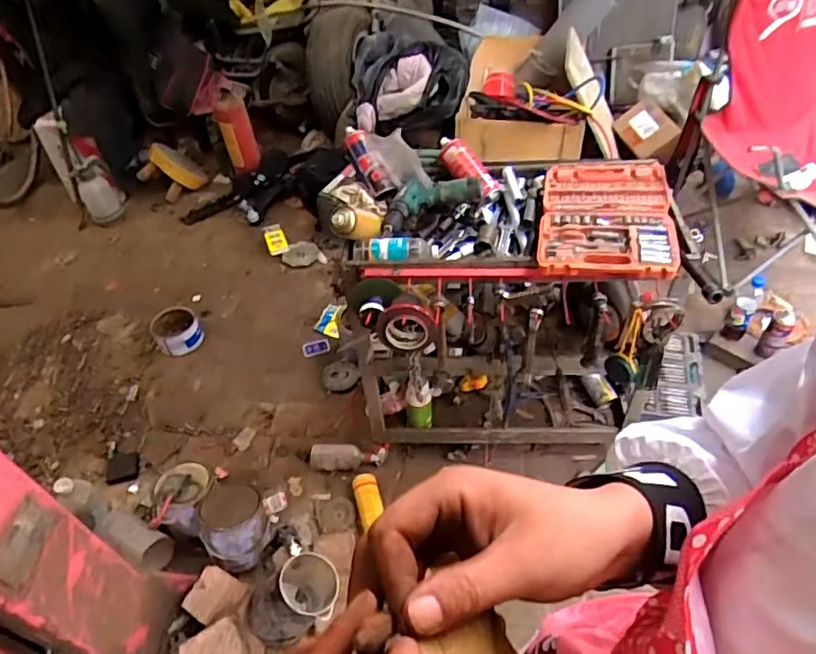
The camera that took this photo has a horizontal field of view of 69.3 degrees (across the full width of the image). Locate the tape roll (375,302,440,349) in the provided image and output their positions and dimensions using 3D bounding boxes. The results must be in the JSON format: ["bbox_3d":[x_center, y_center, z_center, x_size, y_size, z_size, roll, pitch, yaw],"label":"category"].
[{"bbox_3d":[-0.001,0.001,1.135,0.119,0.115,0.031,4,48,8],"label":"tape roll"}]

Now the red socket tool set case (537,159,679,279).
[{"bbox_3d":[0.406,-0.239,1.217,0.250,0.066,0.395,7,48,11],"label":"red socket tool set case"}]

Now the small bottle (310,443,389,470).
[{"bbox_3d":[-0.169,0.372,1.695,0.229,0.054,0.068,-2,49,2],"label":"small bottle"}]

